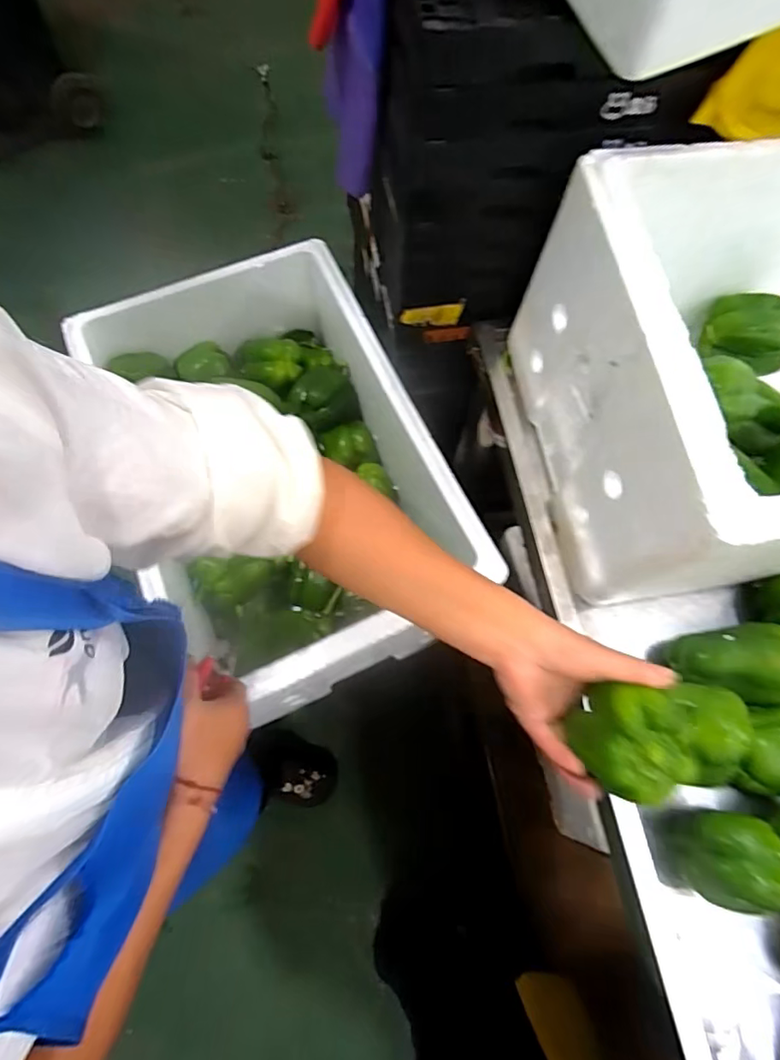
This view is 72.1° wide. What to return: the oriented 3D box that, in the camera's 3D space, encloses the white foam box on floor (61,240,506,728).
[{"bbox_3d":[-0.131,-0.088,0.699,0.320,0.185,0.553,-22,72,-11],"label":"white foam box on floor"}]

